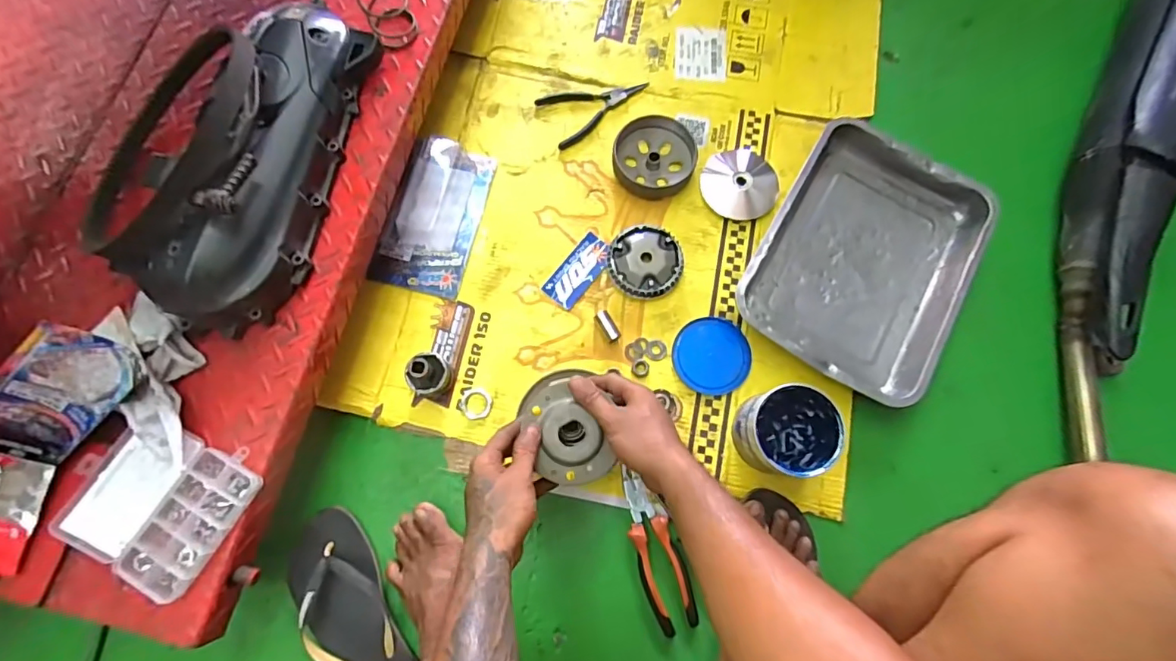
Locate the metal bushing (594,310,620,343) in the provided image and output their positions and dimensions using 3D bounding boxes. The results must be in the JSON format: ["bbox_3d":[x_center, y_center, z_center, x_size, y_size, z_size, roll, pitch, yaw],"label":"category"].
[{"bbox_3d":[0.026,-0.005,0.675,0.019,0.017,0.043,-26,76,-7],"label":"metal bushing"}]

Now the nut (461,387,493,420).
[{"bbox_3d":[-0.142,0.094,0.659,0.039,0.004,0.038,0,74,0],"label":"nut"}]

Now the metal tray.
[{"bbox_3d":[0.369,-0.096,0.691,0.253,0.060,0.345,30,76,8],"label":"metal tray"}]

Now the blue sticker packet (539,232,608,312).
[{"bbox_3d":[-0.013,-0.082,0.700,0.050,0.008,0.104,39,81,9],"label":"blue sticker packet"}]

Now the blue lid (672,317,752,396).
[{"bbox_3d":[0.165,0.034,0.687,0.100,0.004,0.100,0,74,0],"label":"blue lid"}]

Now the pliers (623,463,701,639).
[{"bbox_3d":[0.079,0.259,0.615,0.053,0.015,0.186,-19,75,-6],"label":"pliers"}]

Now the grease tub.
[{"bbox_3d":[0.235,0.120,0.609,0.096,0.087,0.097,0,74,0],"label":"grease tub"}]

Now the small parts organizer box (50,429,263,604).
[{"bbox_3d":[-0.403,0.165,0.489,0.132,0.027,0.130,26,76,7],"label":"small parts organizer box"}]

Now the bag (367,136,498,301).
[{"bbox_3d":[-0.211,-0.163,0.698,0.119,0.058,0.219,13,75,3],"label":"bag"}]

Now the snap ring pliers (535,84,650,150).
[{"bbox_3d":[0.014,-0.338,0.773,0.159,0.008,0.091,-25,76,-7],"label":"snap ring pliers"}]

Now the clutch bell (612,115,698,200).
[{"bbox_3d":[0.093,-0.241,0.722,0.113,0.043,0.100,15,75,4],"label":"clutch bell"}]

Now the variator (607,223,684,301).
[{"bbox_3d":[0.077,-0.091,0.695,0.097,0.032,0.095,-10,75,-3],"label":"variator"}]

